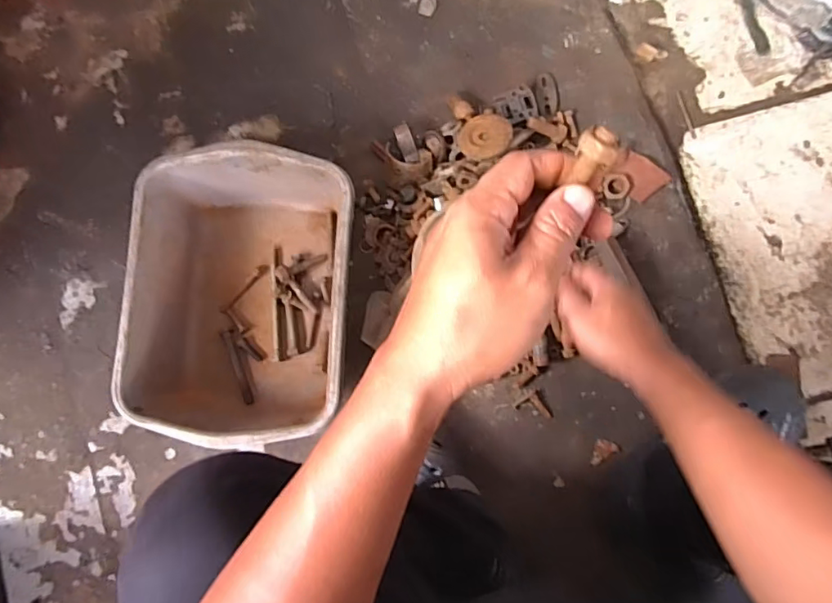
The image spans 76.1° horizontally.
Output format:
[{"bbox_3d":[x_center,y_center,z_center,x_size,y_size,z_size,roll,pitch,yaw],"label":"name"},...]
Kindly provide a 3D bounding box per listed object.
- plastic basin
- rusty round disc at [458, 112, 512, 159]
[{"bbox_3d":[-0.215,-0.011,0.680,0.255,0.121,0.335,5,85,2],"label":"plastic basin"},{"bbox_3d":[0.091,-0.219,0.702,0.068,0.005,0.067,-4,74,15],"label":"rusty round disc"}]

